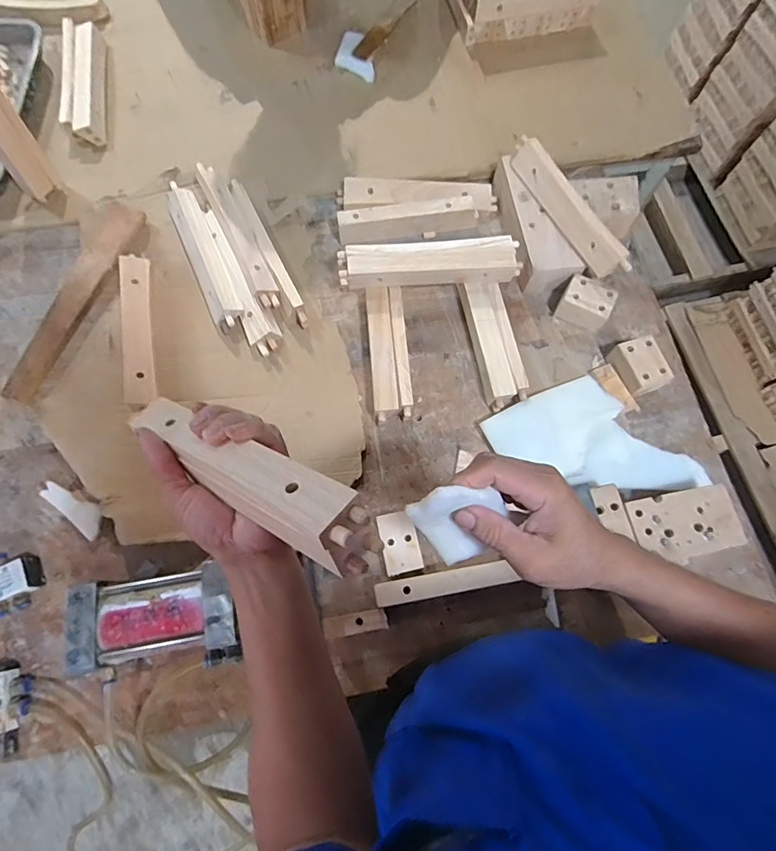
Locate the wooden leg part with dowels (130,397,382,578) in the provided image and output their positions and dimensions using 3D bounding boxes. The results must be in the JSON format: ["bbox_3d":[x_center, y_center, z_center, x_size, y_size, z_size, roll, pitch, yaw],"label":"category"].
[{"bbox_3d":[-0.115,0.033,0.381,0.254,0.048,0.047,23,70,34],"label":"wooden leg part with dowels"}]

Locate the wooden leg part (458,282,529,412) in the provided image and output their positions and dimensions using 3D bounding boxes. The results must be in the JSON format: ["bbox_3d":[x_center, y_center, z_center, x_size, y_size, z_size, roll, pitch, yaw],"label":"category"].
[{"bbox_3d":[0.158,-0.125,0.746,0.060,0.048,0.201,-9,71,-5],"label":"wooden leg part"}]

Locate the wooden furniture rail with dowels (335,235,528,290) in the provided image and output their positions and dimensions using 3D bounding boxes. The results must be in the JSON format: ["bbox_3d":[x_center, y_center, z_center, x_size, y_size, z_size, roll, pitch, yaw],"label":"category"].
[{"bbox_3d":[0.062,-0.243,0.739,0.269,0.043,0.057,-4,71,-3],"label":"wooden furniture rail with dowels"}]

